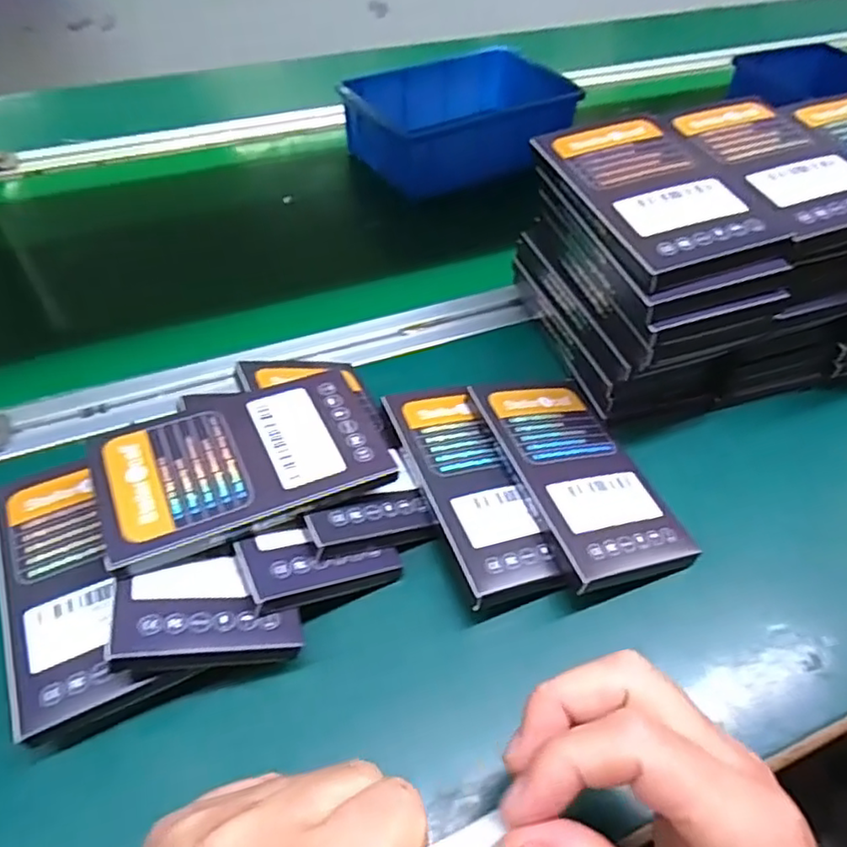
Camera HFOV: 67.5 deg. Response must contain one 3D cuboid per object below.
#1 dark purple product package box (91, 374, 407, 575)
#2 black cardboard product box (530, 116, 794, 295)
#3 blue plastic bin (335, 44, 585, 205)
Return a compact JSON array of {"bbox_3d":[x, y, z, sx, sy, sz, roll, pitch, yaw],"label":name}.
[{"bbox_3d":[-0.087,0.016,0.311,0.132,0.012,0.076,-17,54,-21],"label":"dark purple product package box"},{"bbox_3d":[0.122,-0.123,0.338,0.078,0.020,0.126,-15,51,-15],"label":"black cardboard product box"},{"bbox_3d":[0.033,-0.286,0.595,0.187,0.054,0.132,-26,54,-22],"label":"blue plastic bin"}]

